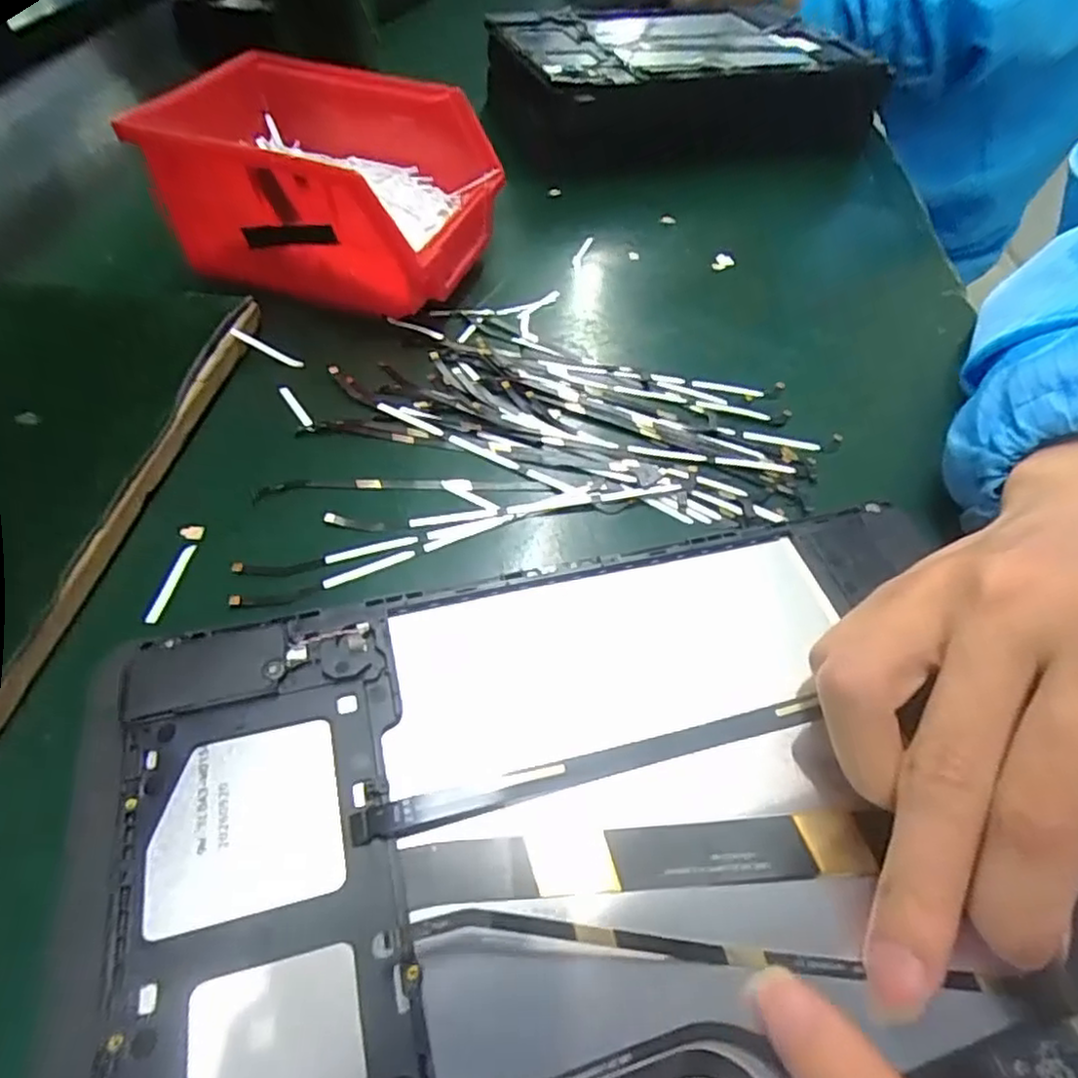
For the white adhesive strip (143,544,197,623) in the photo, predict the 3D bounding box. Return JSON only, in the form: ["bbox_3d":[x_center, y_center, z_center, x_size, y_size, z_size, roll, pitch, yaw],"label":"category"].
[{"bbox_3d":[-0.123,0.013,0.227,0.005,0.004,0.031,6,51,-1],"label":"white adhesive strip"}]

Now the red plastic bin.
[{"bbox_3d":[-0.104,-0.172,0.336,0.153,0.072,0.115,10,51,2],"label":"red plastic bin"}]

